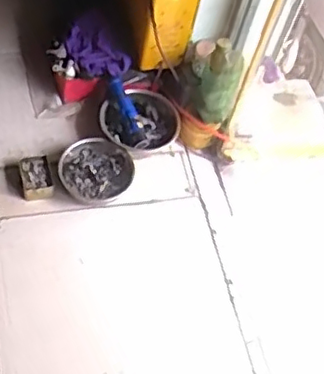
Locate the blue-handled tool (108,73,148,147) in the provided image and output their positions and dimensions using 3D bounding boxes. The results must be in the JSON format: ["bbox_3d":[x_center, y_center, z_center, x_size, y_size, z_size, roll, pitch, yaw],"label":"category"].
[{"bbox_3d":[-0.093,-0.212,1.749,0.044,0.032,0.216,-22,82,-16],"label":"blue-handled tool"}]

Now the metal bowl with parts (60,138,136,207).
[{"bbox_3d":[-0.181,-0.046,1.707,0.192,0.053,0.197,2,61,-3],"label":"metal bowl with parts"}]

